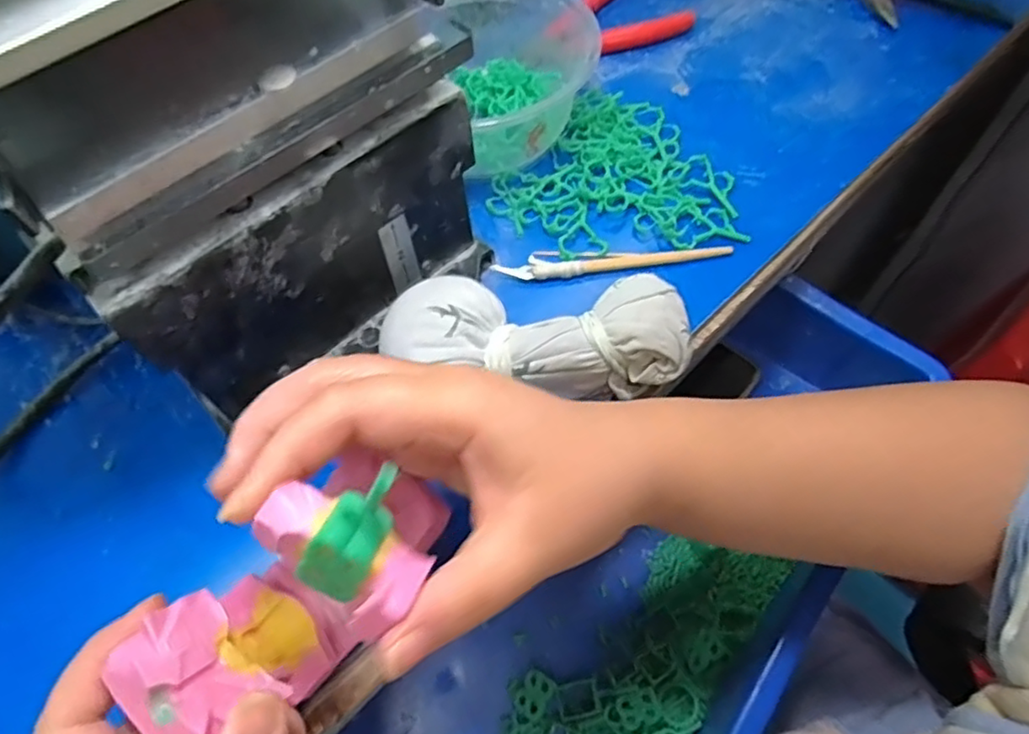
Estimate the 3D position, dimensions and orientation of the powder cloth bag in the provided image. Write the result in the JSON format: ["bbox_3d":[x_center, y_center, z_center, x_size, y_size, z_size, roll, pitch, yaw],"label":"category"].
[{"bbox_3d":[0.011,-0.011,0.289,0.132,0.044,0.055,0,60,4],"label":"powder cloth bag"}]

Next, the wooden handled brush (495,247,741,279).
[{"bbox_3d":[0.052,-0.057,0.334,0.122,0.006,0.015,-4,60,2],"label":"wooden handled brush"}]

